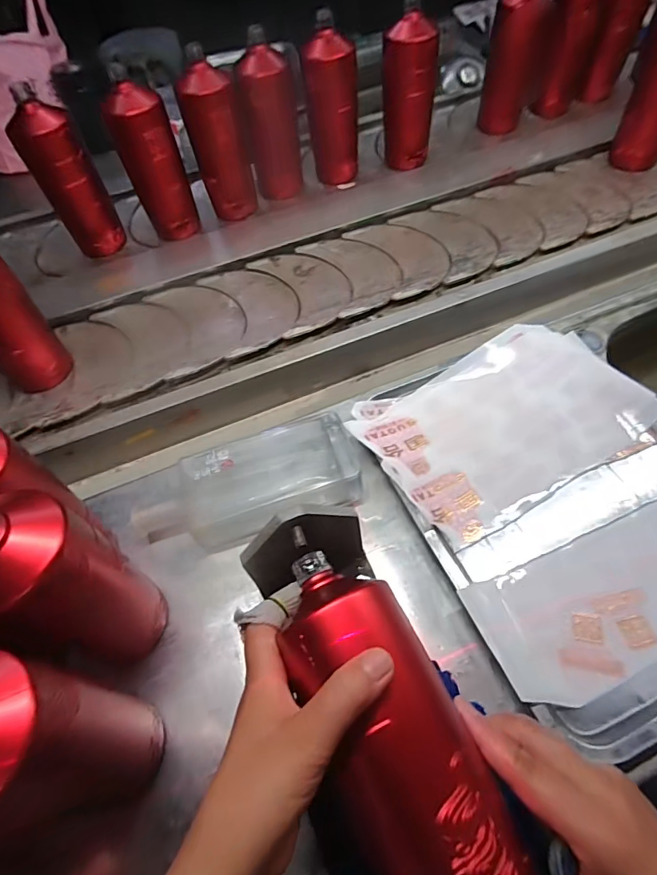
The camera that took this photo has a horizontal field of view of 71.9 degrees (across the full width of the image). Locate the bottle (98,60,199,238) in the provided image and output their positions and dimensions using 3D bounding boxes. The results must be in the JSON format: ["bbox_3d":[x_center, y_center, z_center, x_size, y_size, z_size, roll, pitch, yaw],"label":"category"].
[{"bbox_3d":[-0.253,-0.398,0.659,0.074,0.205,0.066,-18,59,-6],"label":"bottle"}]

